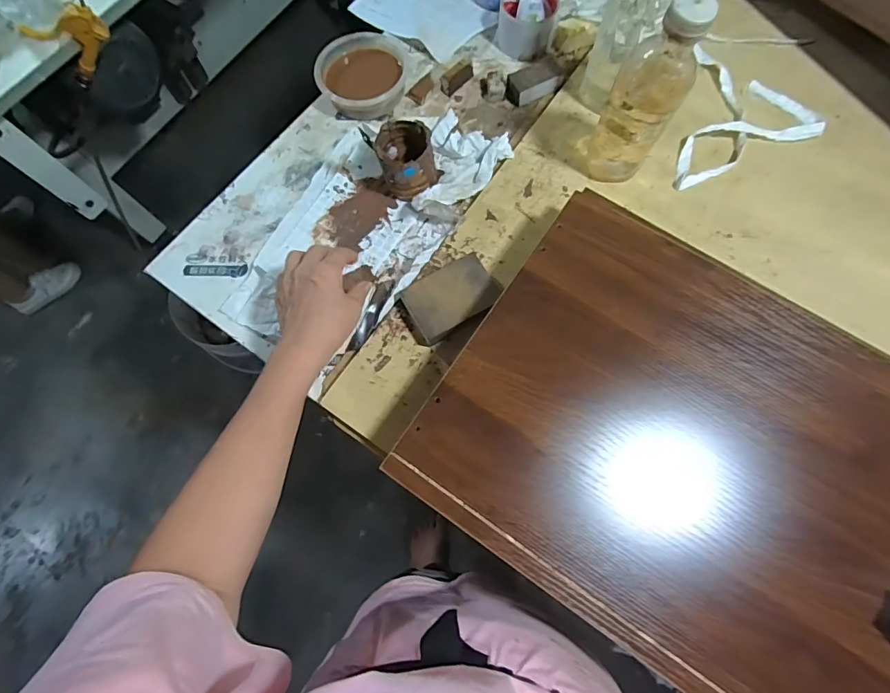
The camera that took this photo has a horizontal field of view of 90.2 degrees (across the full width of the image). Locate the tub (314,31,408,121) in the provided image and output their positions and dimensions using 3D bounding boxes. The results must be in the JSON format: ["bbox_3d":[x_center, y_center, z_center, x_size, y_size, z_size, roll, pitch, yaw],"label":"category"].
[{"bbox_3d":[-0.117,-0.383,0.627,0.115,0.035,0.124,0,74,2],"label":"tub"}]

